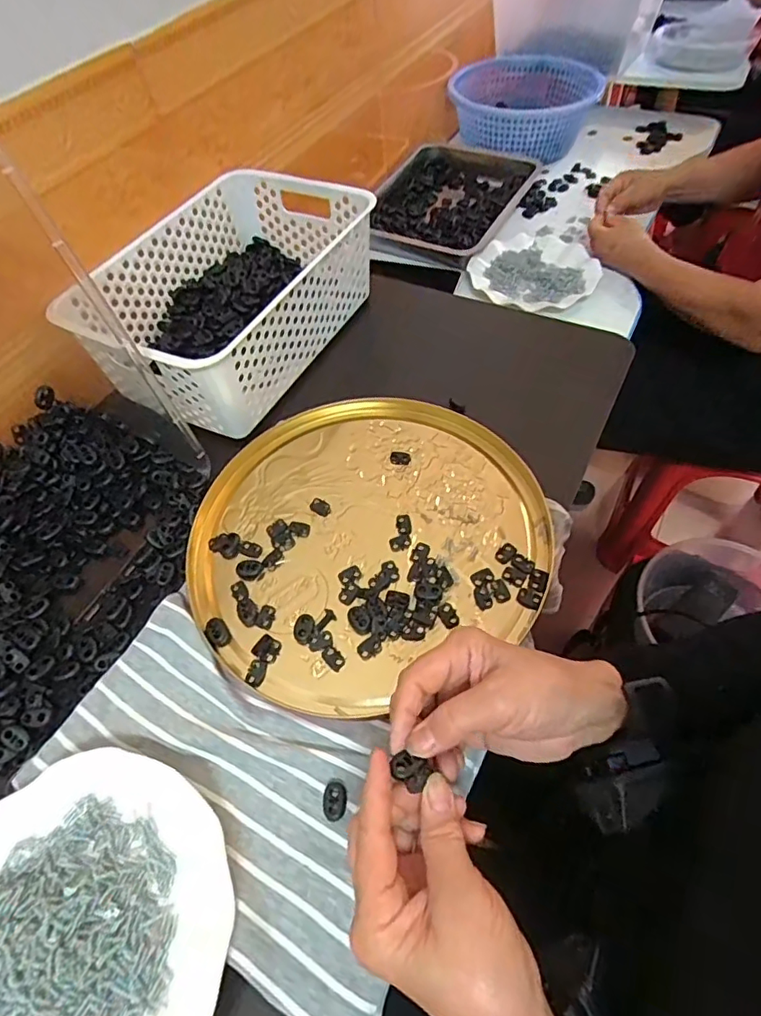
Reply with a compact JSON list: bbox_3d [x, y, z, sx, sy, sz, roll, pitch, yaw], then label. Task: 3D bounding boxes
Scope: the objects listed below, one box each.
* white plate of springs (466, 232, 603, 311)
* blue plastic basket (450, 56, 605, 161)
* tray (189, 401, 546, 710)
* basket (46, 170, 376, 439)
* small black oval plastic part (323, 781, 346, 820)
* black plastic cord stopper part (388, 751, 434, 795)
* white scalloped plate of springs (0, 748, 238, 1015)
[{"bbox_3d":[0.240,-0.363,0.819,0.175,0.019,0.177,-2,55,3],"label":"white plate of springs"},{"bbox_3d":[0.270,-0.763,1.029,0.272,0.089,0.292,8,57,10],"label":"blue plastic basket"},{"bbox_3d":[-0.017,0.013,0.467,0.292,0.010,0.274,-2,55,3],"label":"tray"},{"bbox_3d":[-0.158,-0.226,0.582,0.202,0.100,0.311,23,60,19],"label":"basket"},{"bbox_3d":[-0.030,0.188,0.351,0.015,0.004,0.022,1,56,5],"label":"small black oval plastic part"},{"bbox_3d":[0.017,0.145,0.303,0.021,0.009,0.018,30,63,23],"label":"black plastic cord stopper part"},{"bbox_3d":[-0.176,0.243,0.313,0.178,0.021,0.178,-2,55,3],"label":"white scalloped plate of springs"}]

